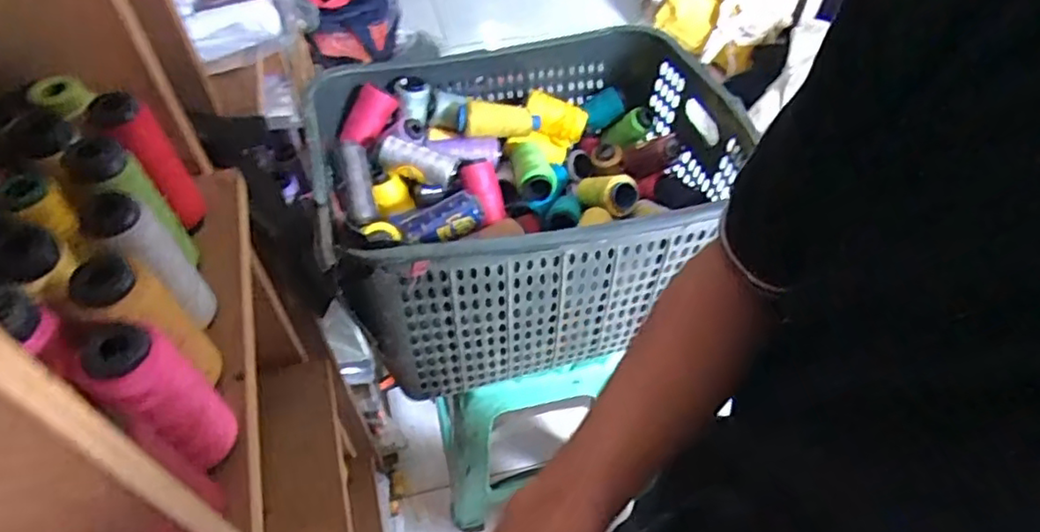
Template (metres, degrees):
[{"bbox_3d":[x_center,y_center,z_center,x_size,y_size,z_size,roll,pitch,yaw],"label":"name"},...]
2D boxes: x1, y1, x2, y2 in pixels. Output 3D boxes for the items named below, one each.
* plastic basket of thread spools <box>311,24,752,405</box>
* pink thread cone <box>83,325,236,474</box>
[{"bbox_3d":[0.016,-0.107,0.947,0.535,0.280,0.411,-10,52,-8],"label":"plastic basket of thread spools"},{"bbox_3d":[-0.188,0.070,0.347,0.044,0.106,0.038,37,60,26],"label":"pink thread cone"}]

